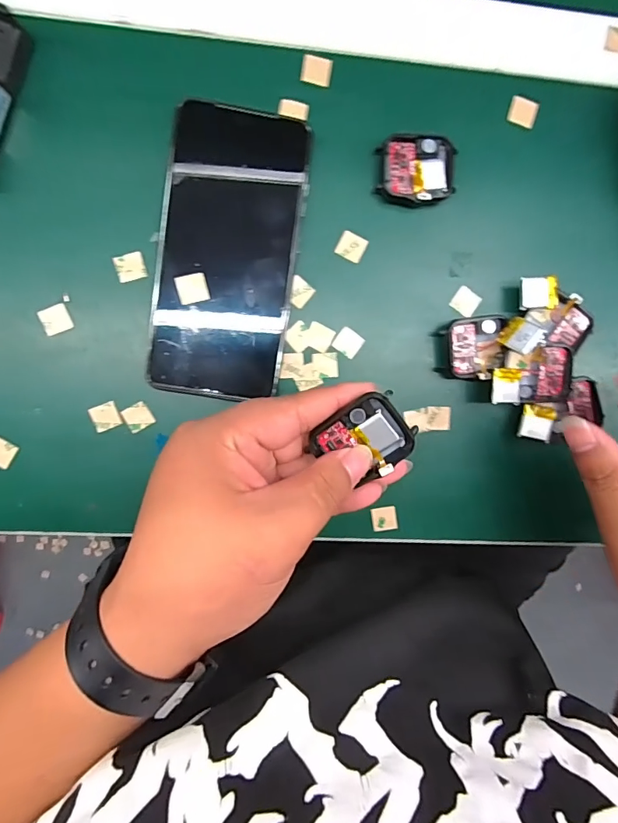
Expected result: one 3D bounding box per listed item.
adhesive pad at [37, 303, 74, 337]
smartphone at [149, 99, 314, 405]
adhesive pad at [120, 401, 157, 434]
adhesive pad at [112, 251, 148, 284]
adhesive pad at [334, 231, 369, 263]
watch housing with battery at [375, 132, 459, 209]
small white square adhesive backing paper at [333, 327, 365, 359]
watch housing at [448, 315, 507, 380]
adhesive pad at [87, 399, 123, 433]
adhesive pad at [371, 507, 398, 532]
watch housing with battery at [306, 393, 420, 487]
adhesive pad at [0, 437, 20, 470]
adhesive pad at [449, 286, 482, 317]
[{"bbox_3d":[-0.150,-0.054,0.263,0.017,0.004,0.016,-21,98,-3],"label":"adhesive pad"},{"bbox_3d":[-0.047,-0.091,0.263,0.077,0.015,0.162,8,95,-6],"label":"smartphone"},{"bbox_3d":[-0.105,0.004,0.272,0.016,0.004,0.016,-29,98,-2],"label":"adhesive pad"},{"bbox_3d":[-0.106,-0.086,0.264,0.017,0.004,0.015,-16,97,-3],"label":"adhesive pad"},{"bbox_3d":[0.027,-0.102,0.274,0.017,0.004,0.016,27,93,-7],"label":"adhesive pad"},{"bbox_3d":[0.064,-0.145,0.270,0.047,0.014,0.040,-2,96,-5],"label":"watch housing with battery"},{"bbox_3d":[0.025,-0.043,0.280,0.016,0.004,0.016,37,92,-8],"label":"small white square adhesive backing paper"},{"bbox_3d":[0.104,-0.041,0.281,0.035,0.017,0.038,-1,96,-5],"label":"watch housing"},{"bbox_3d":[-0.124,0.004,0.270,0.016,0.004,0.016,-22,98,-3],"label":"adhesive pad"},{"bbox_3d":[0.050,0.071,0.291,0.017,0.004,0.016,-8,97,-4],"label":"adhesive pad"},{"bbox_3d":[0.027,0.013,0.210,0.043,0.009,0.036,-37,98,0],"label":"watch housing with battery"},{"bbox_3d":[-0.186,0.025,0.267,0.017,0.004,0.016,31,93,-8],"label":"adhesive pad"},{"bbox_3d":[0.101,-0.070,0.284,0.017,0.004,0.016,33,92,-8],"label":"adhesive pad"}]

